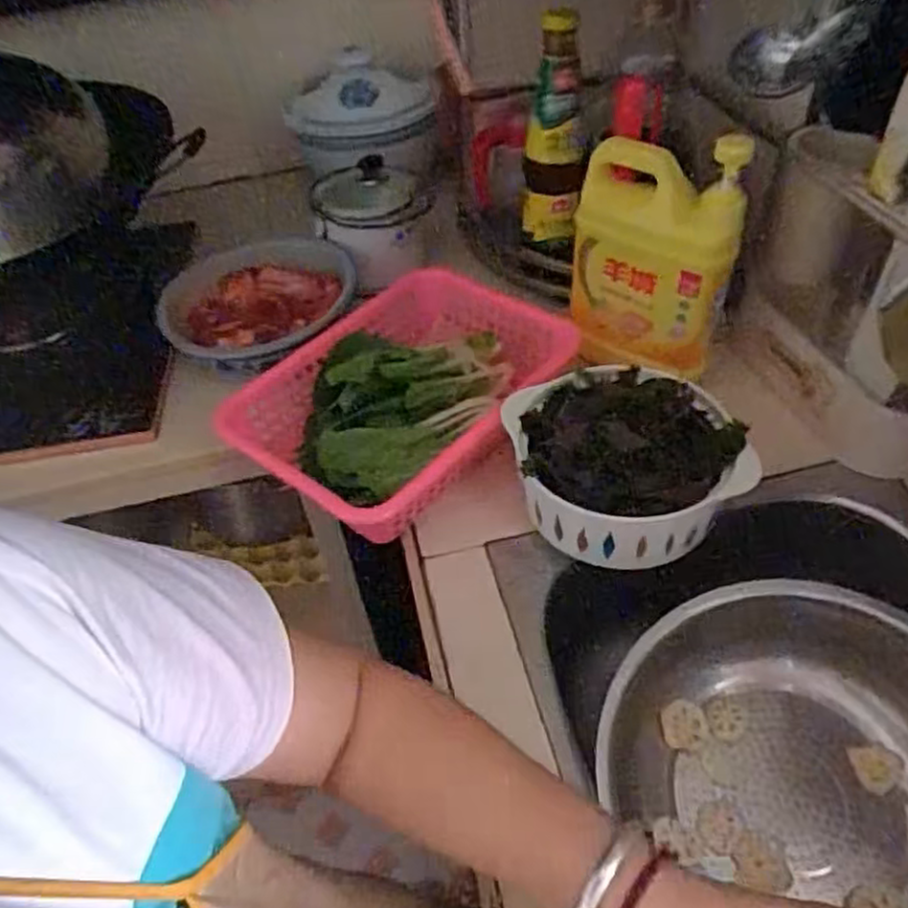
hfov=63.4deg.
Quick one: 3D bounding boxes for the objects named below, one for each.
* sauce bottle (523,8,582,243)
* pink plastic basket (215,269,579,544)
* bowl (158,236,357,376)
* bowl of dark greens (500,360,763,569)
[{"bbox_3d":[0.109,-0.355,0.809,0.061,0.230,0.062,1,47,8],"label":"sauce bottle"},{"bbox_3d":[-0.046,-0.063,0.708,0.224,0.079,0.316,28,55,29],"label":"pink plastic basket"},{"bbox_3d":[-0.211,-0.169,0.827,0.190,0.051,0.211,-7,46,-1],"label":"bowl"},{"bbox_3d":[0.140,0.002,0.612,0.173,0.080,0.172,-3,46,3],"label":"bowl of dark greens"}]

